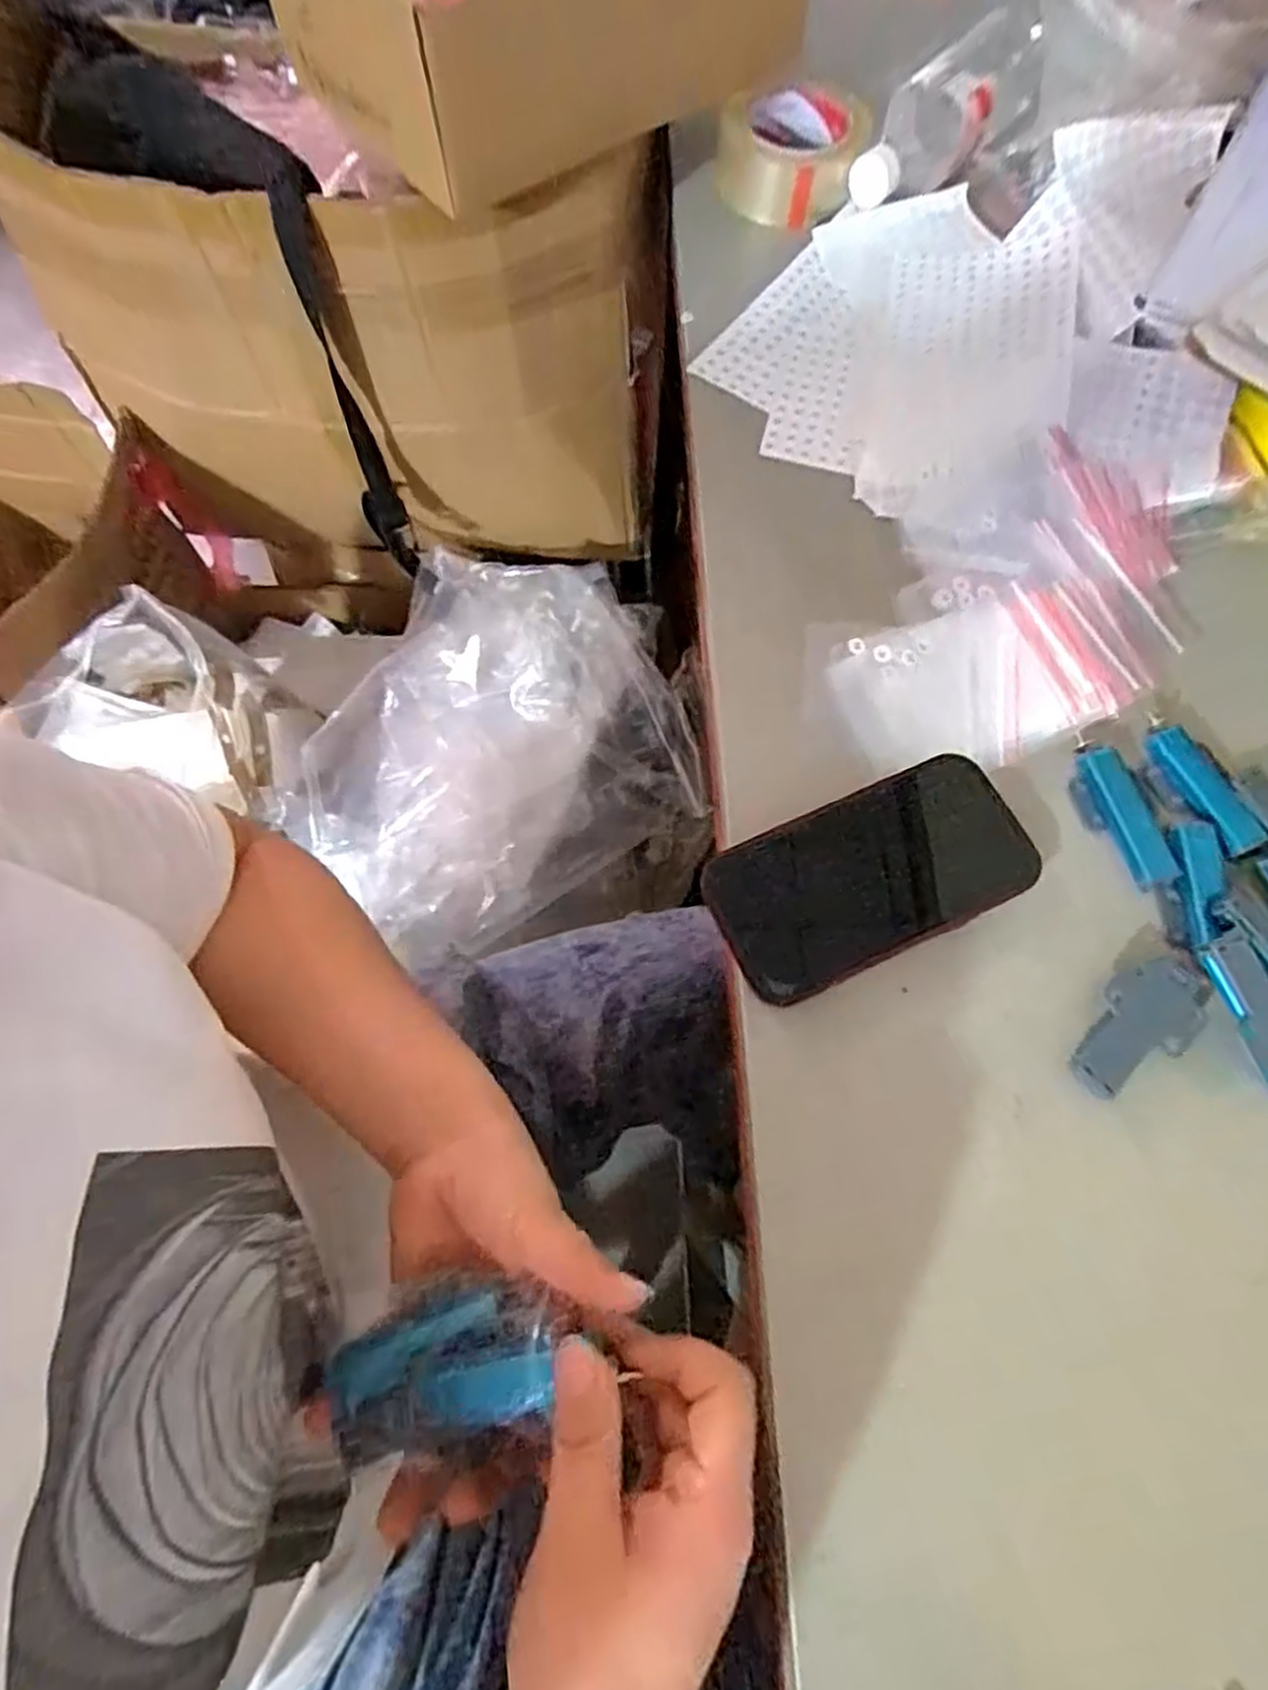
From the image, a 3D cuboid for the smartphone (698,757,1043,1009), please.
[{"bbox_3d":[0.121,0.014,0.392,0.163,0.012,0.080,-22,71,-10],"label":"smartphone"}]

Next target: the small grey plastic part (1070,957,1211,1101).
[{"bbox_3d":[0.242,0.085,0.371,0.085,0.007,0.038,-41,75,-16],"label":"small grey plastic part"}]

